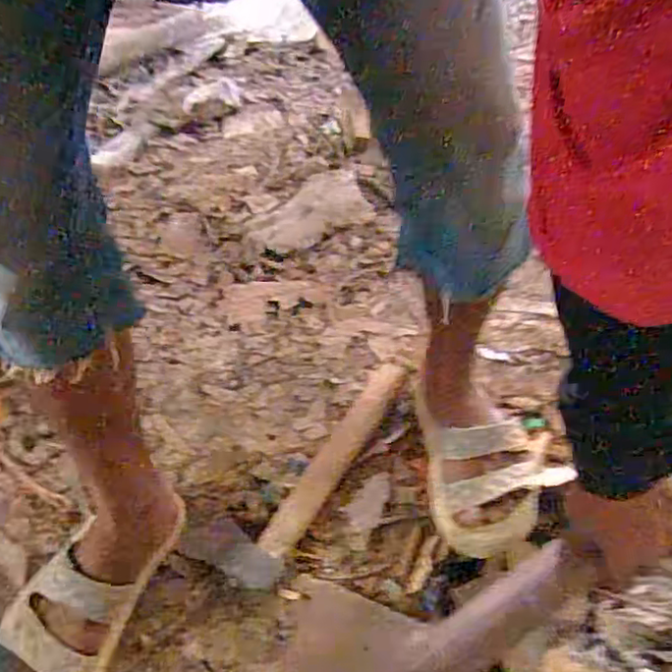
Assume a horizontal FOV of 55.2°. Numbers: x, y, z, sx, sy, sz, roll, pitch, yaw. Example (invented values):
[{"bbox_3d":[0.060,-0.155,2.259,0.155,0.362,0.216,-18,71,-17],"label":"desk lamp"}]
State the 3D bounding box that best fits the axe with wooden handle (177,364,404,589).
[{"bbox_3d":[-0.039,0.134,0.798,0.123,0.037,0.351,20,46,22],"label":"axe with wooden handle"}]

